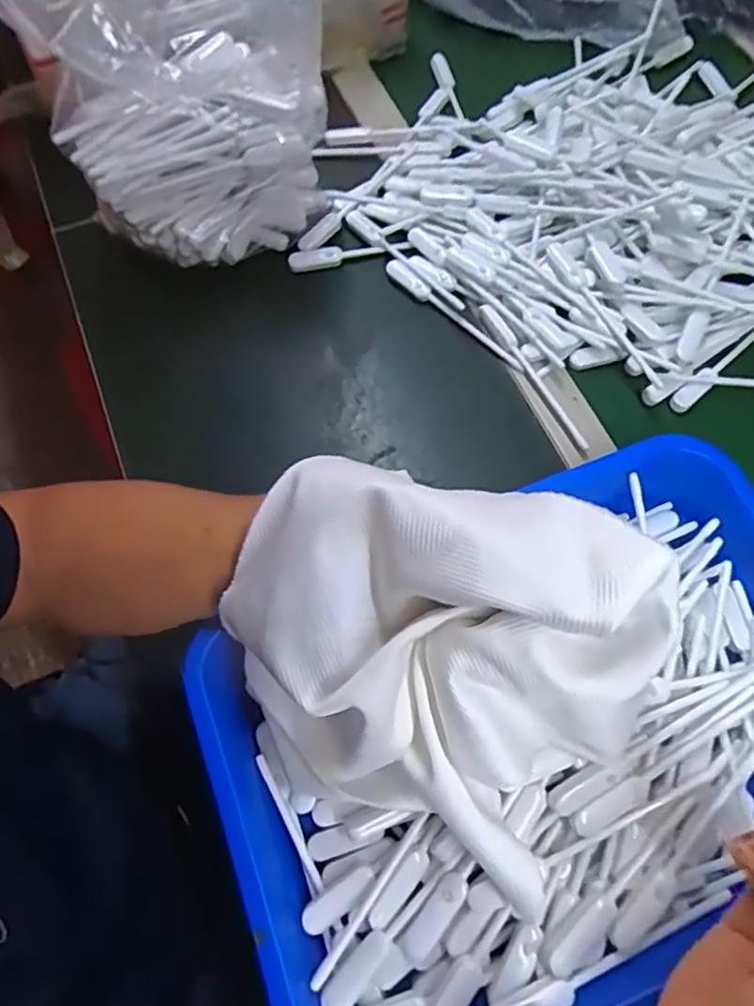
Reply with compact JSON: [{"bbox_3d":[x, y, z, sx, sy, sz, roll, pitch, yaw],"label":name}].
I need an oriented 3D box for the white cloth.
[{"bbox_3d":[0.022,0.074,0.306,0.205,0.109,0.160,18,69,8],"label":"white cloth"}]

